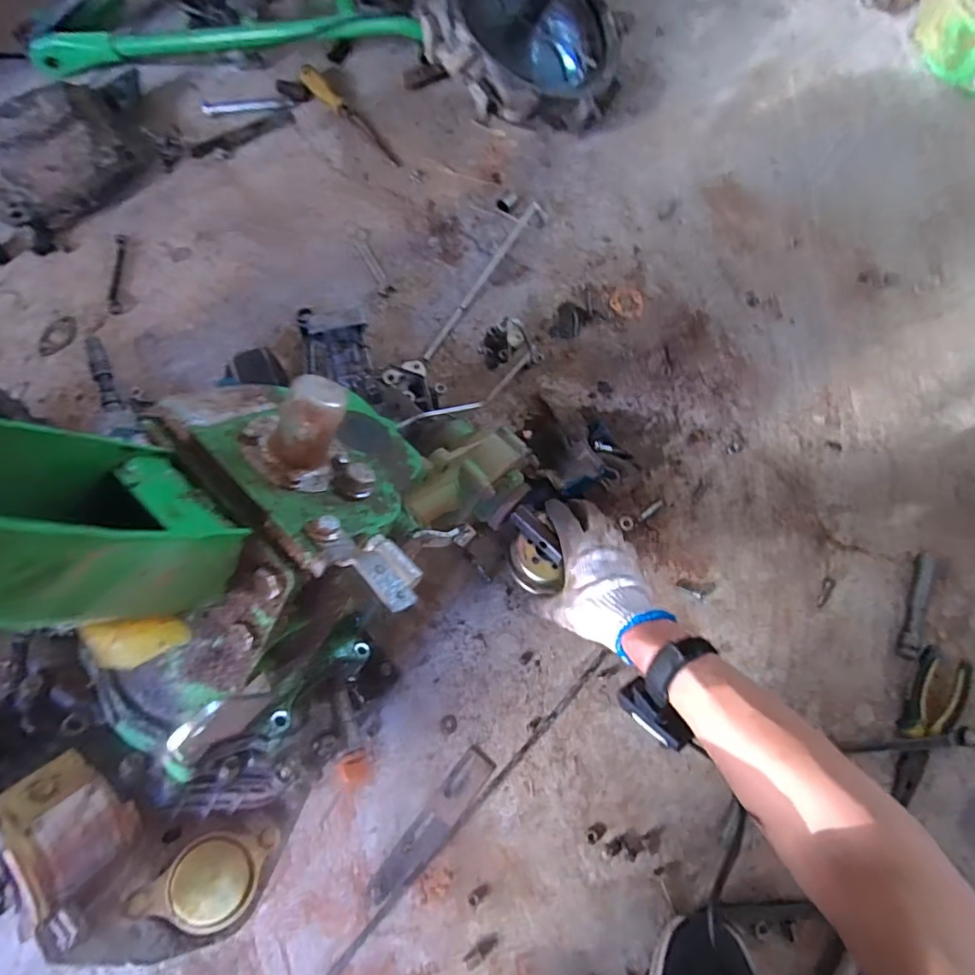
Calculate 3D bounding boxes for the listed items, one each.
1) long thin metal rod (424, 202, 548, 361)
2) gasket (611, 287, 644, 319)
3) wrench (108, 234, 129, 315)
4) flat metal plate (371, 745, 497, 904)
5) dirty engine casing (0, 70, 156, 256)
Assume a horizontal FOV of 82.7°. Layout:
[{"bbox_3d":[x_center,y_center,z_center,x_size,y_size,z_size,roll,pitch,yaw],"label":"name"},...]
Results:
[{"bbox_3d":[-0.001,-0.308,0.822,0.032,0.016,0.305,32,75,10],"label":"long thin metal rod"},{"bbox_3d":[0.209,-0.276,0.824,0.049,0.004,0.050,0,72,0],"label":"gasket"},{"bbox_3d":[-0.576,-0.334,0.863,0.020,0.005,0.146,-7,72,-2],"label":"wrench"},{"bbox_3d":[-0.057,0.368,0.601,0.038,0.005,0.174,37,76,12],"label":"flat metal plate"},{"bbox_3d":[-0.692,-0.550,0.893,0.252,0.087,0.353,43,77,14],"label":"dirty engine casing"}]

